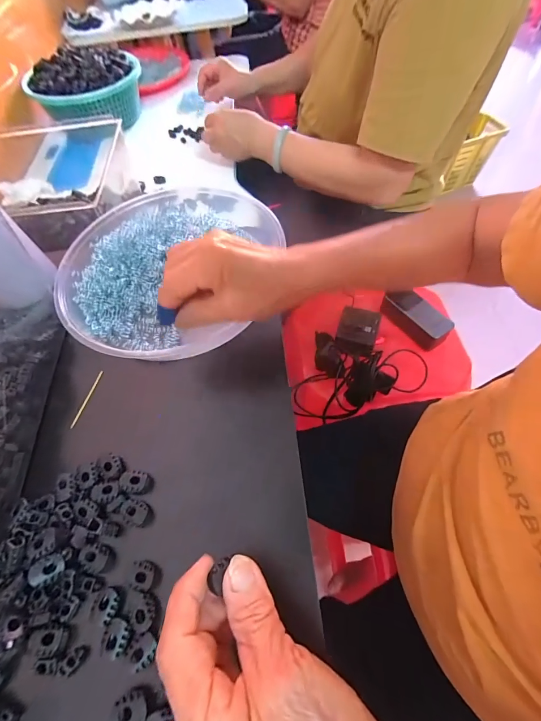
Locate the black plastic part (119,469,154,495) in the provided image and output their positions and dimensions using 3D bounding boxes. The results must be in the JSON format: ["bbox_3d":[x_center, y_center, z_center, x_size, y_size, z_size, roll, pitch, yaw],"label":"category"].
[{"bbox_3d":[-0.108,0.098,0.268,0.023,0.011,0.017,8,60,7],"label":"black plastic part"}]

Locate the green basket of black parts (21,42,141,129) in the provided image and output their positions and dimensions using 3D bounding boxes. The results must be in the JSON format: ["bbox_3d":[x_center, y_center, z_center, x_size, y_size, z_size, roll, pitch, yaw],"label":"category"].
[{"bbox_3d":[-0.390,-0.585,0.725,0.231,0.092,0.189,-29,62,-14],"label":"green basket of black parts"}]

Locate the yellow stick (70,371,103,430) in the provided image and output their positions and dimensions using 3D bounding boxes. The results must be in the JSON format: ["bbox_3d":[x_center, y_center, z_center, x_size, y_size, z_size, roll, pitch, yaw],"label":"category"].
[{"bbox_3d":[-0.171,0.035,0.310,0.004,0.004,0.058,9,60,8],"label":"yellow stick"}]

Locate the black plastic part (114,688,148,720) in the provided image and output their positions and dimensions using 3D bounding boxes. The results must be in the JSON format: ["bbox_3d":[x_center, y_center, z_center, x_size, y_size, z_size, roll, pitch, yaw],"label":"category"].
[{"bbox_3d":[-0.083,0.208,0.199,0.015,0.008,0.018,-38,65,-18],"label":"black plastic part"}]

